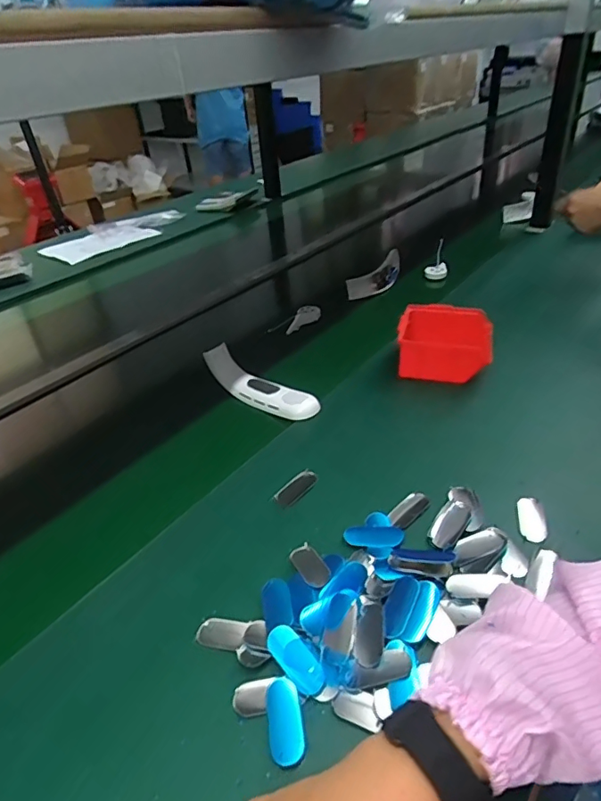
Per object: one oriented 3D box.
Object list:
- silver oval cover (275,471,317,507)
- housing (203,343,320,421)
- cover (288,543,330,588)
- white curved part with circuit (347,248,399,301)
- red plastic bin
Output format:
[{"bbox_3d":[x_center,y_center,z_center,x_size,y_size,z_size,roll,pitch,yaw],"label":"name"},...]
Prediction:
[{"bbox_3d":[-0.005,0.104,0.598,0.056,0.023,0.010,-36,5,-23],"label":"silver oval cover"},{"bbox_3d":[-0.058,-0.026,0.746,0.199,0.056,0.044,23,43,35],"label":"housing"},{"bbox_3d":[0.010,0.161,0.492,0.027,0.004,0.057,-31,28,-17],"label":"cover"},{"bbox_3d":[0.168,-0.269,1.077,0.078,0.040,0.179,13,37,25],"label":"white curved part with circuit"},{"bbox_3d":[0.218,-0.088,0.771,0.137,0.066,0.119,7,35,18],"label":"red plastic bin"}]

